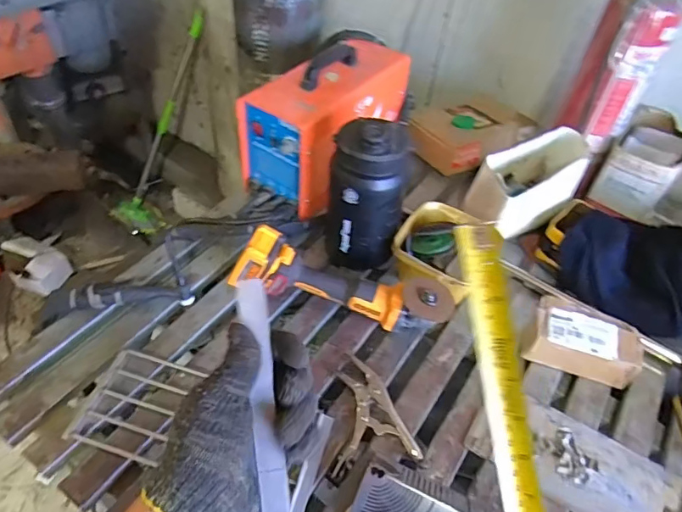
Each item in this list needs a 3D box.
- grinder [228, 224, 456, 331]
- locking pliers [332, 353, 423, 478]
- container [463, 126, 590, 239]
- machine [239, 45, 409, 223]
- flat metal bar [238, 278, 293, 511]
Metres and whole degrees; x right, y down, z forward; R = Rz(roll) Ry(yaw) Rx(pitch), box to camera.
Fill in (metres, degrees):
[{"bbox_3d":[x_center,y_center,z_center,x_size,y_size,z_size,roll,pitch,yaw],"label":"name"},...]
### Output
[{"bbox_3d":[-0.016,0.039,0.856,0.342,0.093,0.083,12,47,4],"label":"grinder"},{"bbox_3d":[0.039,0.237,0.779,0.124,0.032,0.174,-5,48,-11],"label":"locking pliers"},{"bbox_3d":[0.386,-0.153,1.001,0.252,0.117,0.120,-27,55,-28],"label":"container"},{"bbox_3d":[-0.030,-0.296,1.049,0.175,0.233,0.348,31,51,21],"label":"machine"},{"bbox_3d":[-0.057,0.136,0.395,0.027,0.007,0.237,-2,79,-35],"label":"flat metal bar"}]

